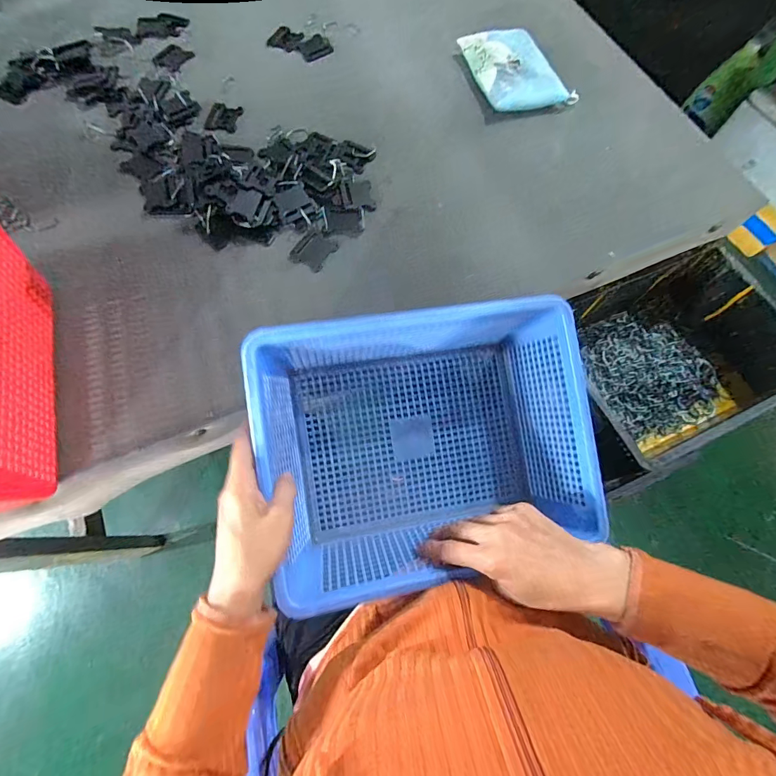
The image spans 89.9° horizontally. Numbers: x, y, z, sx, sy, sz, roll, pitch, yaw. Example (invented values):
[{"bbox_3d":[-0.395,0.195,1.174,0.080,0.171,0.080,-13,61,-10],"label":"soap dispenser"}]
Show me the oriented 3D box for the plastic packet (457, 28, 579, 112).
[{"bbox_3d":[0.195,-0.501,0.604,0.126,0.031,0.180,-20,72,-8],"label":"plastic packet"}]

